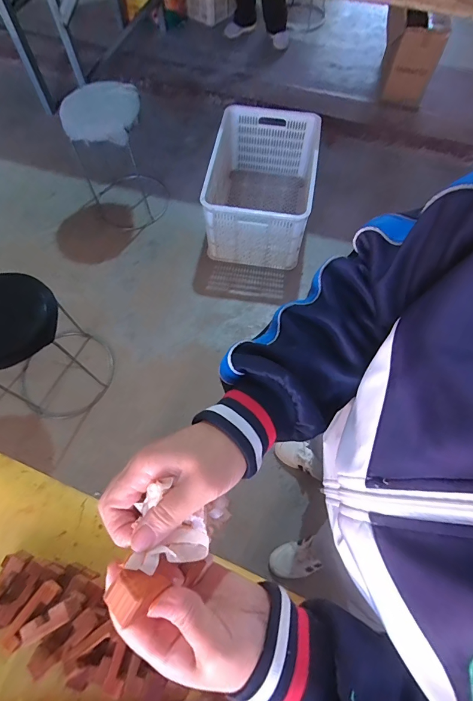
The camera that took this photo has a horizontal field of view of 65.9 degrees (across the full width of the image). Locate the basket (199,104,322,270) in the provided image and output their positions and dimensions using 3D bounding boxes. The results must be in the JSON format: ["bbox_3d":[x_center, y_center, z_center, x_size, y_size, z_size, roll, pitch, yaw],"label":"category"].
[{"bbox_3d":[0.109,-0.715,1.601,0.421,0.307,0.596,10,65,5],"label":"basket"}]

